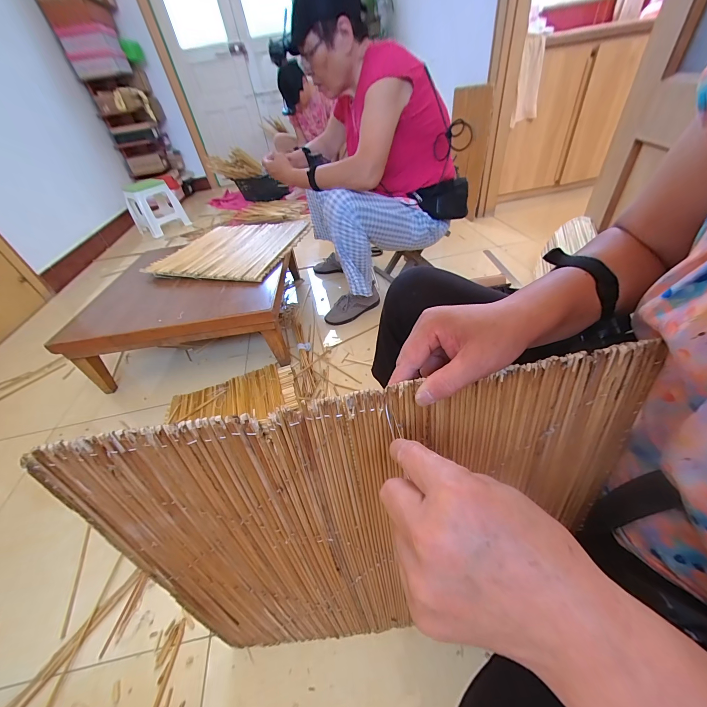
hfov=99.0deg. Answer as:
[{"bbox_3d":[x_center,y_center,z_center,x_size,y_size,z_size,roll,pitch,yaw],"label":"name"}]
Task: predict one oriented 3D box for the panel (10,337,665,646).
[{"bbox_3d":[0.019,0.232,0.360,0.530,0.457,0.008,-10,30,2],"label":"panel"}]

